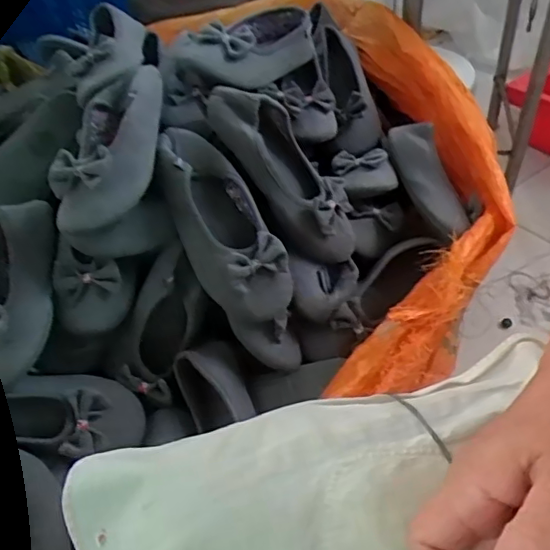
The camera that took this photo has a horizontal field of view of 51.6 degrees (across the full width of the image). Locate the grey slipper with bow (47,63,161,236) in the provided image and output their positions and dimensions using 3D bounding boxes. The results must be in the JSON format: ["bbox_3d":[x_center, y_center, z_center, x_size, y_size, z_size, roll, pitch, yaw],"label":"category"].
[{"bbox_3d":[-0.189,-0.159,0.664,0.107,0.057,0.260,1,46,7],"label":"grey slipper with bow"}]

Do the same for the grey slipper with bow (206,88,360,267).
[{"bbox_3d":[0.014,-0.126,0.685,0.093,0.065,0.252,-37,93,-27],"label":"grey slipper with bow"}]

